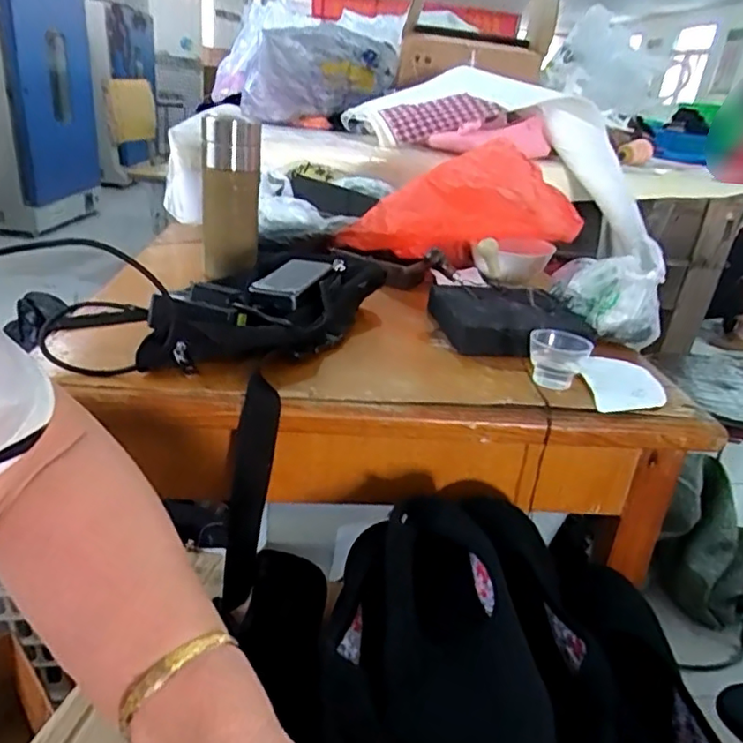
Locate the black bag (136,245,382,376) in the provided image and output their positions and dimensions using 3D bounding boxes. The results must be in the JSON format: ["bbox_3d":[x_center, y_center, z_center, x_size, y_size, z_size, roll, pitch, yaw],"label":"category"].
[{"bbox_3d":[-0.107,-0.069,0.616,0.163,0.052,0.279,14,26,15],"label":"black bag"}]

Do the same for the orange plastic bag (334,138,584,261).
[{"bbox_3d":[0.105,-0.224,0.819,0.323,0.127,0.104,-3,21,24],"label":"orange plastic bag"}]

